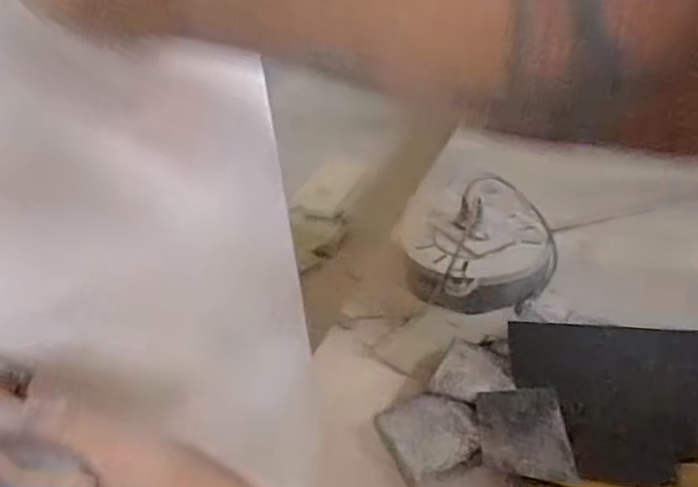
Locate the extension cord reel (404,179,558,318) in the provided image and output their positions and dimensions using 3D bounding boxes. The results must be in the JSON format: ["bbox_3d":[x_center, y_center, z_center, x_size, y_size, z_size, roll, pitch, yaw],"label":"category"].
[{"bbox_3d":[0.204,0.001,1.068,0.225,0.103,0.236,6,34,20],"label":"extension cord reel"}]

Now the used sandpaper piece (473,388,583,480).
[{"bbox_3d":[0.202,0.216,0.793,0.100,0.007,0.134,-3,32,7],"label":"used sandpaper piece"}]

